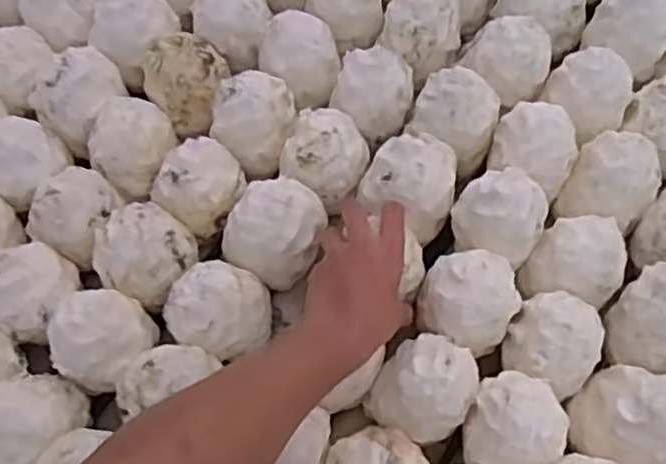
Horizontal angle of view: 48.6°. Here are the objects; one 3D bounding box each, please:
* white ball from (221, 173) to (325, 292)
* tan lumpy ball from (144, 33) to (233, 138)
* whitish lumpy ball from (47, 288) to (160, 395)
[{"bbox_3d":[-0.052,-0.001,0.703,0.082,0.072,0.092,34,71,14],"label":"white ball"},{"bbox_3d":[-0.148,-0.157,0.760,0.081,0.073,0.080,0,67,1],"label":"tan lumpy ball"},{"bbox_3d":[-0.210,0.096,0.665,0.077,0.065,0.087,29,70,13],"label":"whitish lumpy ball"}]

